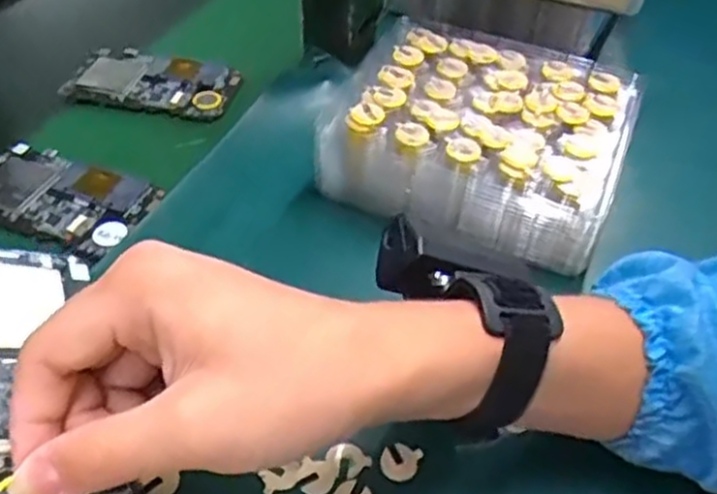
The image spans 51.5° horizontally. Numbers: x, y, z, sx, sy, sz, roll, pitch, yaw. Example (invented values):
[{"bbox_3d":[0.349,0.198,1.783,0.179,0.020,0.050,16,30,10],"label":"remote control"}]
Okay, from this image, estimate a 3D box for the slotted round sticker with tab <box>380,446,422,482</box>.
[{"bbox_3d":[0.020,0.101,0.348,0.018,0.004,0.016,9,49,13],"label":"slotted round sticker with tab"}]

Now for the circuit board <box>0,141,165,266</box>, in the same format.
[{"bbox_3d":[-0.194,-0.032,0.470,0.121,0.010,0.066,19,55,16],"label":"circuit board"}]

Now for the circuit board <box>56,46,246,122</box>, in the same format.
[{"bbox_3d":[-0.153,-0.126,0.555,0.120,0.010,0.062,7,48,11],"label":"circuit board"}]

